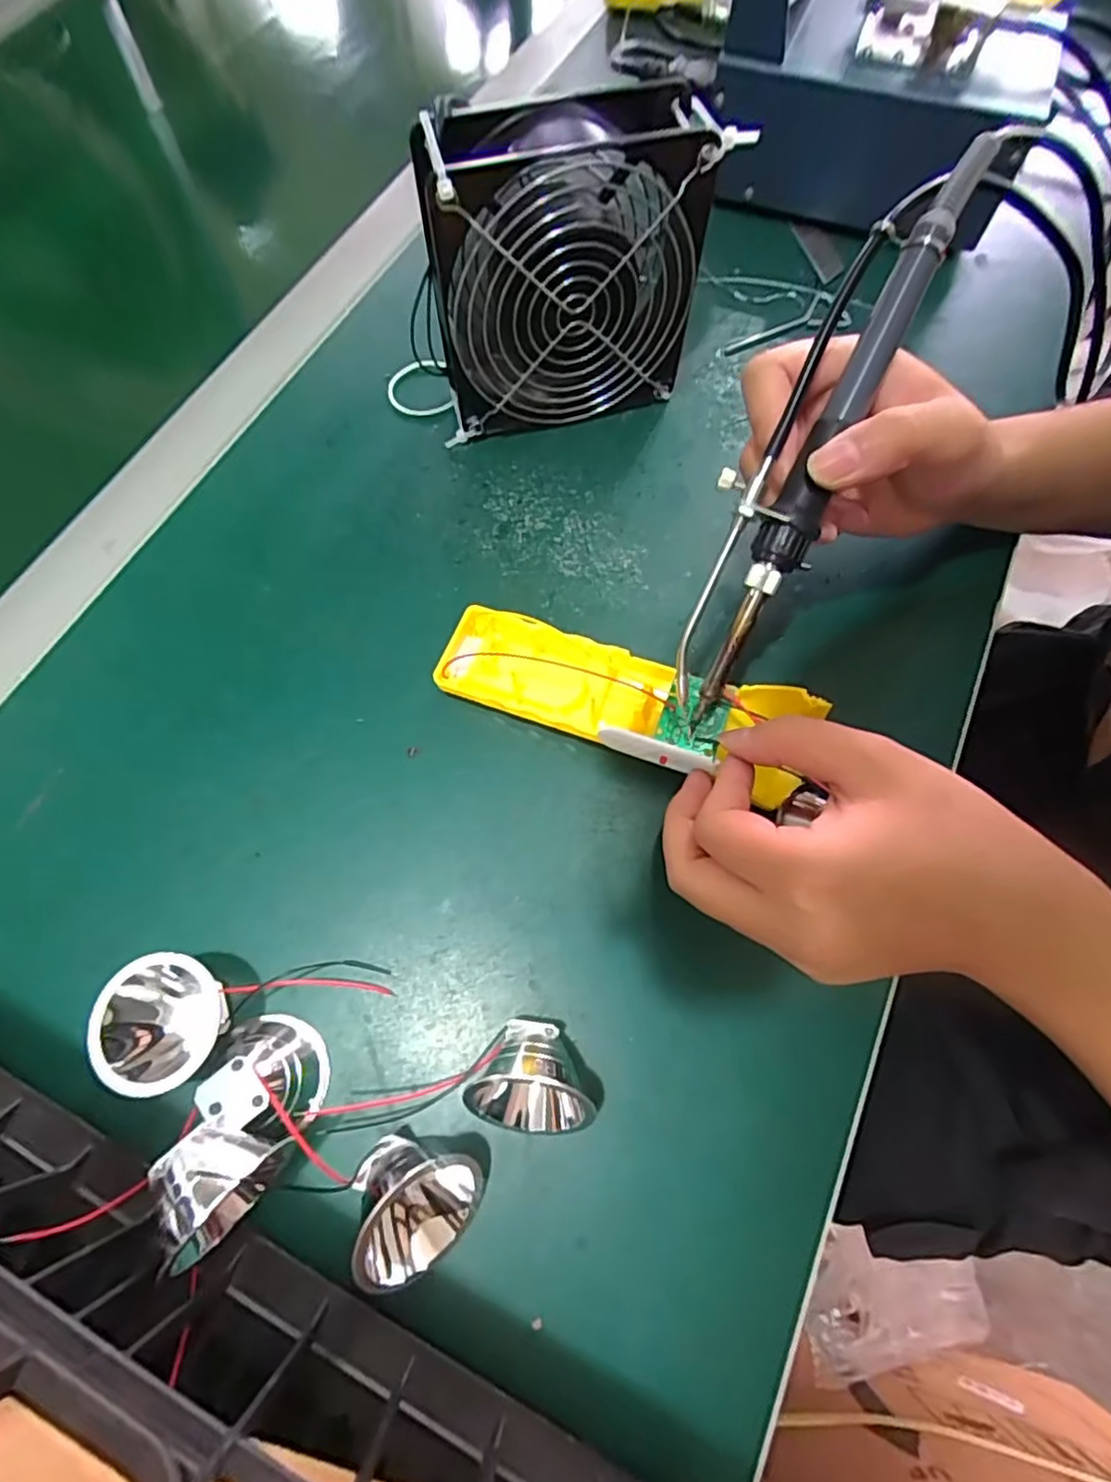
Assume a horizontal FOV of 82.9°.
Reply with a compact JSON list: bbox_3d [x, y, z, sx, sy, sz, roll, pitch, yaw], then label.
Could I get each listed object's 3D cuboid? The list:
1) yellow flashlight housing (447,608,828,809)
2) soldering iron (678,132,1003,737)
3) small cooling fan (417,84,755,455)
[{"bbox_3d":[0.028,-0.019,0.273,0.157,0.023,0.048,15,69,12],"label":"yellow flashlight housing"},{"bbox_3d":[0.089,-0.107,0.228,0.036,0.015,0.205,25,101,9],"label":"soldering iron"},{"bbox_3d":[0.007,-0.217,0.300,0.126,0.123,0.047,-10,69,-4],"label":"small cooling fan"}]

